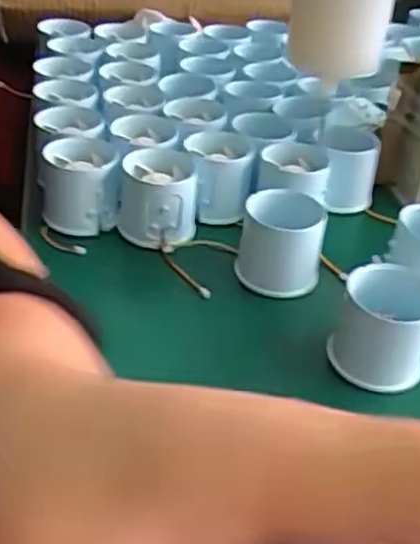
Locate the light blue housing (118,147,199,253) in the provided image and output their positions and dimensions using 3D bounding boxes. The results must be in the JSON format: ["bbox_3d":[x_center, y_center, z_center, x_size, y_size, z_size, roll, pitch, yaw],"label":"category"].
[{"bbox_3d":[-0.037,-0.052,0.501,0.055,0.054,0.054,4,36,-3],"label":"light blue housing"}]

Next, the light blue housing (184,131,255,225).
[{"bbox_3d":[0.005,-0.072,0.528,0.047,0.049,0.057,2,36,-6],"label":"light blue housing"}]

